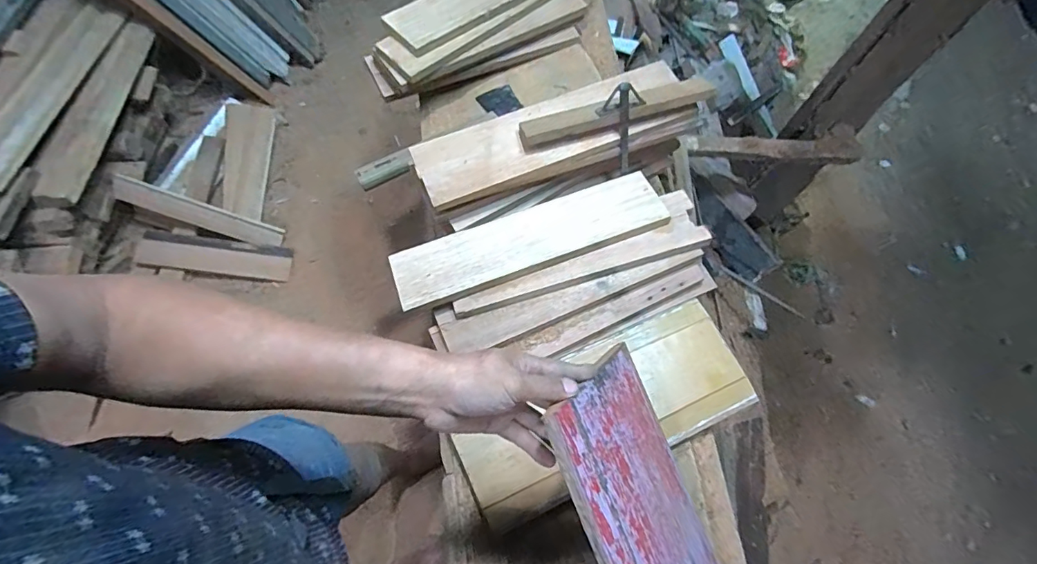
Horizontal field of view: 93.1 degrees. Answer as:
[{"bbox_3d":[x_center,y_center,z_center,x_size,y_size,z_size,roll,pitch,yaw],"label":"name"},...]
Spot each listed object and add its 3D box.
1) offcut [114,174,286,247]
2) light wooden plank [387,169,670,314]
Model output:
[{"bbox_3d":[-0.924,-0.198,1.440,0.432,0.032,0.077,20,73,-18],"label":"offcut"},{"bbox_3d":[0.020,-0.072,0.784,0.438,0.015,0.112,-20,59,-8],"label":"light wooden plank"}]

